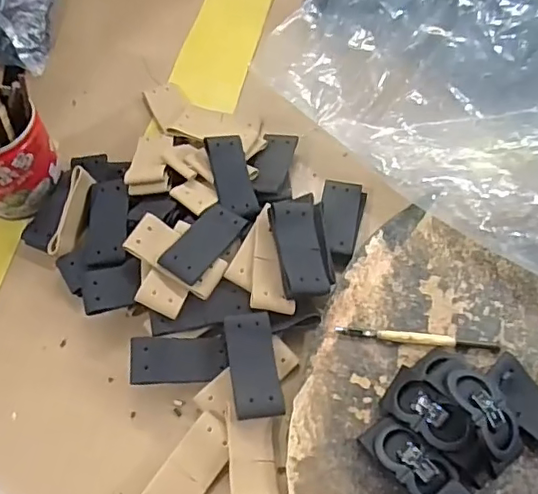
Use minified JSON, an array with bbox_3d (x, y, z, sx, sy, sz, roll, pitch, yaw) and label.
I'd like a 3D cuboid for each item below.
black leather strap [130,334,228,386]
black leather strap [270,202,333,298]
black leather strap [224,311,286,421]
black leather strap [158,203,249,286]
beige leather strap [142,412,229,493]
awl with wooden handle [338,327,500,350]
[{"bbox_3d":[-0.051,0.065,0.337,0.057,0.007,0.027,3,64,-25],"label":"black leather strap"},{"bbox_3d":[0.018,0.002,0.358,0.028,0.013,0.060,-3,69,-19],"label":"black leather strap"},{"bbox_3d":[-0.008,0.067,0.328,0.027,0.005,0.059,-4,63,-11],"label":"black leather strap"},{"bbox_3d":[-0.040,-0.004,0.360,0.026,0.004,0.059,35,58,10],"label":"black leather strap"},{"bbox_3d":[-0.043,0.121,0.308,0.025,0.014,0.059,31,63,20],"label":"beige leather strap"},{"bbox_3d":[0.087,0.053,0.335,0.093,0.007,0.008,4,57,5],"label":"awl with wooden handle"}]

